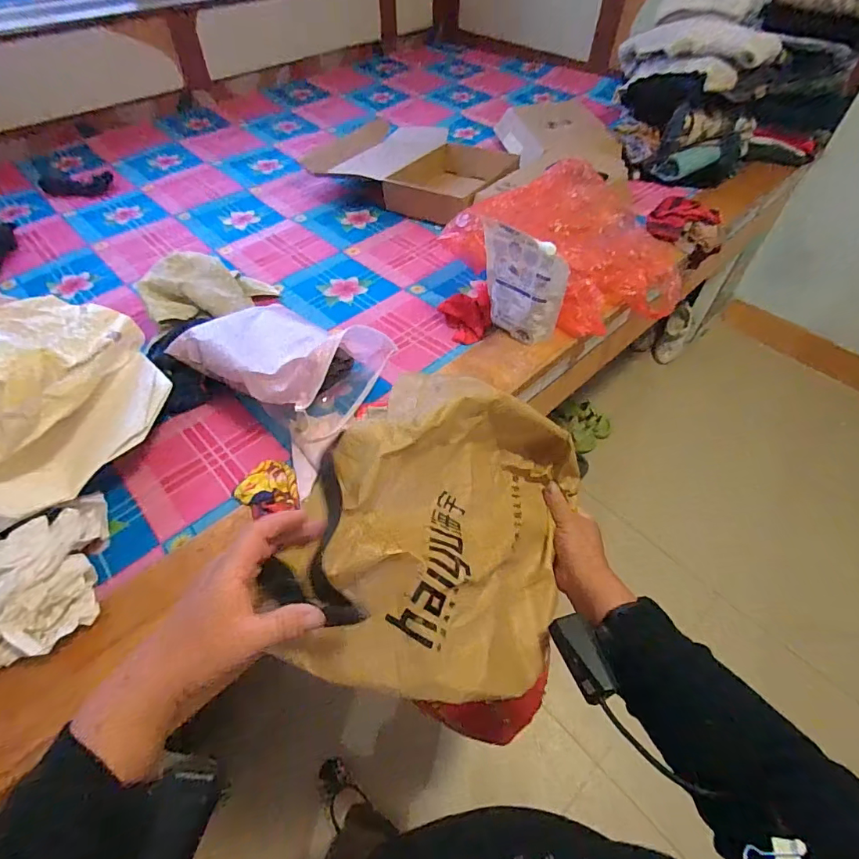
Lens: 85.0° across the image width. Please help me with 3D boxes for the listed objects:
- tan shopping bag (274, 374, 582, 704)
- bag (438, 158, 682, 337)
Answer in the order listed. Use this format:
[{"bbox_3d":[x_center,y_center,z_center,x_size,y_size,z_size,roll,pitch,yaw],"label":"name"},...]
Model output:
[{"bbox_3d":[0.022,0.093,0.435,0.214,0.157,0.279,15,53,11],"label":"tan shopping bag"},{"bbox_3d":[0.308,-0.394,1.029,0.495,0.175,0.352,-21,55,-16],"label":"bag"}]

